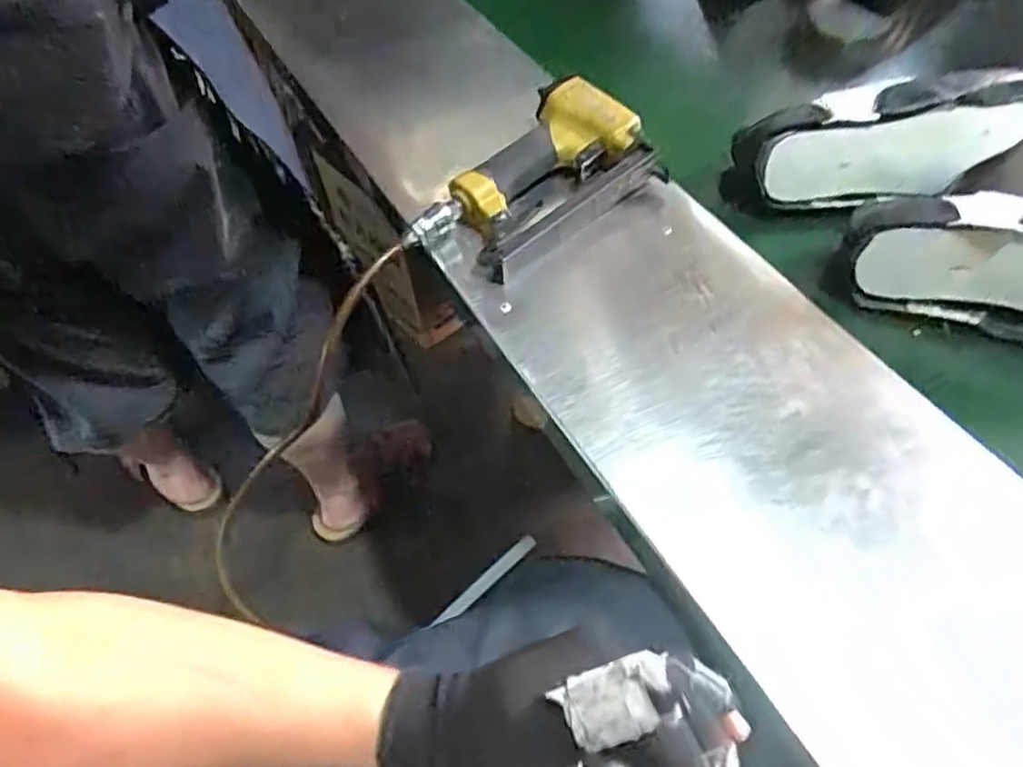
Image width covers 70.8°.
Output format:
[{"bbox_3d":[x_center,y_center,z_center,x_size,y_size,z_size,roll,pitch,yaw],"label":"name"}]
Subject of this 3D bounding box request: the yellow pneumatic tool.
[{"bbox_3d":[0.030,-0.166,0.604,0.130,0.054,0.213,29,60,22],"label":"yellow pneumatic tool"}]

